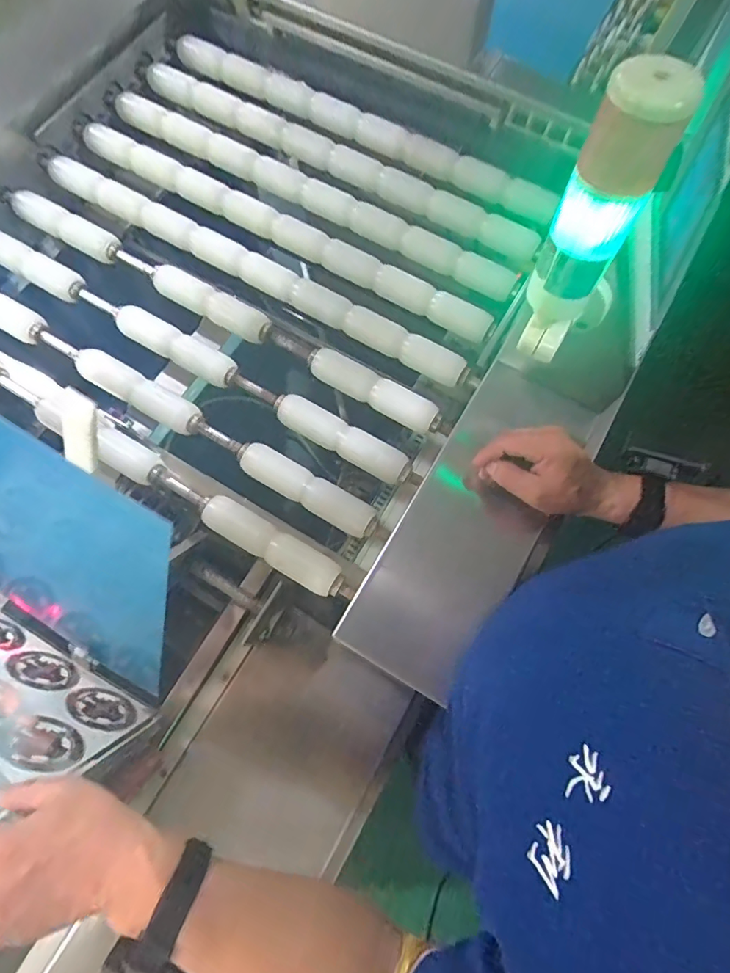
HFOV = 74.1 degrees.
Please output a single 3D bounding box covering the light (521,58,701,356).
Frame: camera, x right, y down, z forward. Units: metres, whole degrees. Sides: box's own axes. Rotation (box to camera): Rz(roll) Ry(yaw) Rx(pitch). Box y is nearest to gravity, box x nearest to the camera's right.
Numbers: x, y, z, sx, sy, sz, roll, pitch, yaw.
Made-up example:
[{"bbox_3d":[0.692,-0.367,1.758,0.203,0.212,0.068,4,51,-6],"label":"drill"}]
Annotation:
[{"bbox_3d":[0.164,-0.178,0.350,0.066,0.198,0.056,17,73,5],"label":"light"}]

